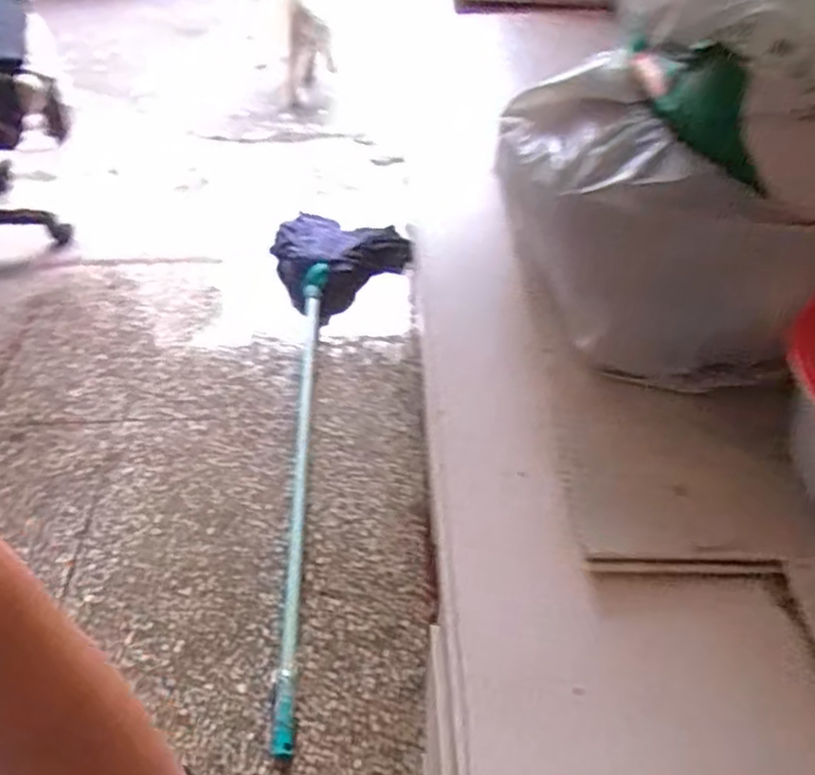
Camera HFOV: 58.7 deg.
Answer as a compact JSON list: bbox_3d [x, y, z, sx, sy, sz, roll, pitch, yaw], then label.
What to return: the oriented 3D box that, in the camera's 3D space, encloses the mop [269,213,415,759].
[{"bbox_3d":[-0.120,0.039,1.446,0.322,0.101,1.243,-3,48,-3],"label":"mop"}]

